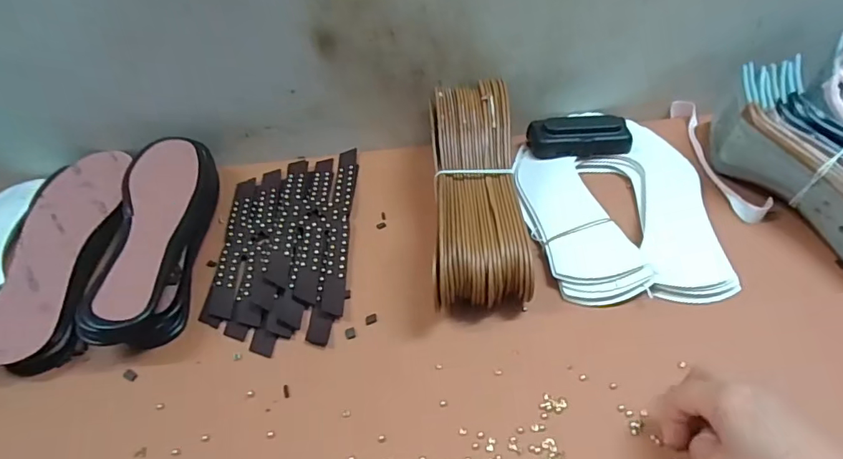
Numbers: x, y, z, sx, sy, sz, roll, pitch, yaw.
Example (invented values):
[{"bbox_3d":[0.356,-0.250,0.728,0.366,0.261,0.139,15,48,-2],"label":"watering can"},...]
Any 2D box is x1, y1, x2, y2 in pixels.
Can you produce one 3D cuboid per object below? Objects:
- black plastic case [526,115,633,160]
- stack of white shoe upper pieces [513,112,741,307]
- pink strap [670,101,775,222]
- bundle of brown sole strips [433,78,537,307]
[{"bbox_3d":[0.172,-0.101,0.531,0.105,0.027,0.047,0,46,2],"label":"black plastic case"},{"bbox_3d":[0.189,-0.028,0.484,0.174,0.022,0.224,-2,46,0],"label":"stack of white shoe upper pieces"},{"bbox_3d":[0.321,-0.081,0.536,0.033,0.017,0.188,-5,46,-2],"label":"pink strap"},{"bbox_3d":[0.049,-0.036,0.456,0.076,0.080,0.224,-2,46,1],"label":"bundle of brown sole strips"}]

